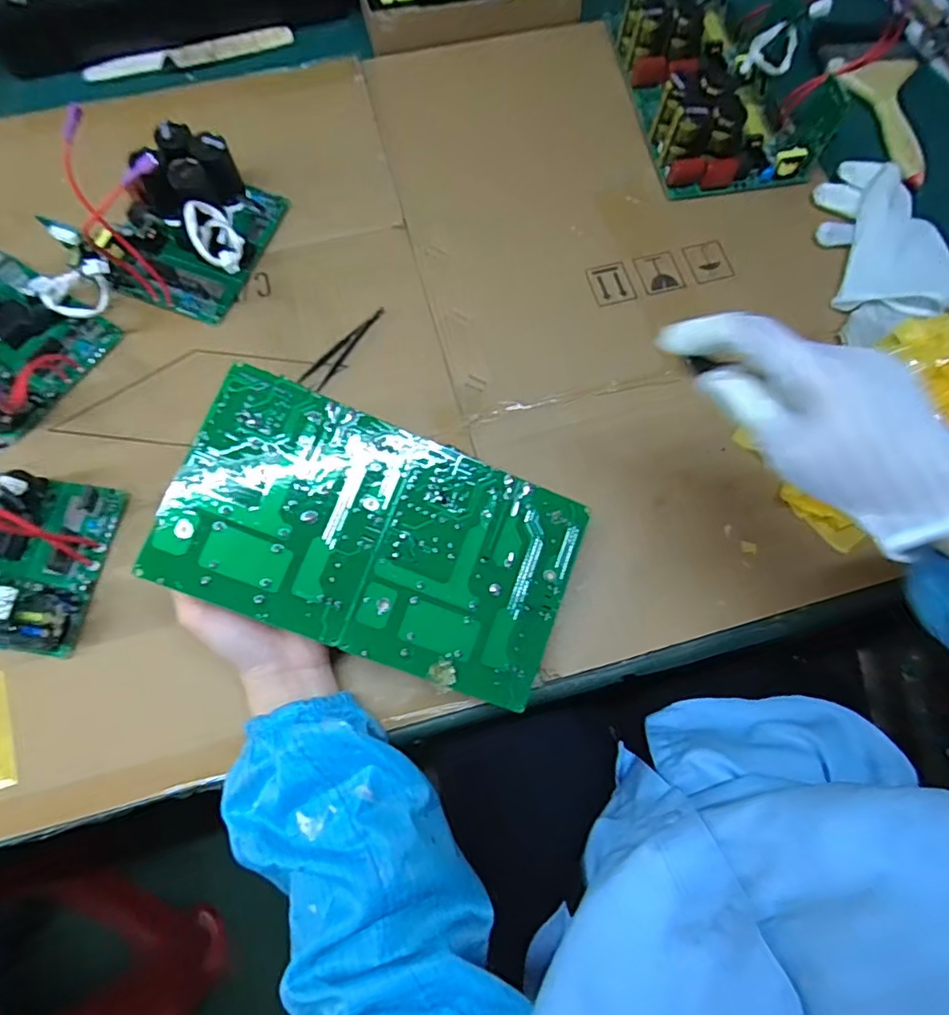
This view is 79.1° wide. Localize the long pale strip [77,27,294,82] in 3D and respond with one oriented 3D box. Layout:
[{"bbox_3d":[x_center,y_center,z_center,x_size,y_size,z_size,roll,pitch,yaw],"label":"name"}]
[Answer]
[{"bbox_3d":[-0.283,-0.452,0.570,0.201,0.007,0.027,-16,79,-6],"label":"long pale strip"}]

